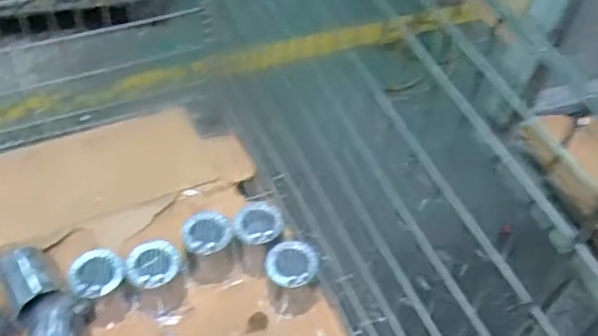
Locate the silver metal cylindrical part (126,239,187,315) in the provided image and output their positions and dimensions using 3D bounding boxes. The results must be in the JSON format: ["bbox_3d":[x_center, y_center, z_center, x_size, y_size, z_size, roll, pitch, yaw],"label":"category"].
[{"bbox_3d":[-0.246,0.187,1.074,0.089,0.130,0.088,2,50,-2],"label":"silver metal cylindrical part"}]

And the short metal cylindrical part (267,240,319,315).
[{"bbox_3d":[-0.011,0.192,1.091,0.089,0.114,0.093,2,50,-2],"label":"short metal cylindrical part"}]

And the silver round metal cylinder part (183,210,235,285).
[{"bbox_3d":[-0.161,0.143,1.126,0.092,0.119,0.096,2,50,-2],"label":"silver round metal cylinder part"}]

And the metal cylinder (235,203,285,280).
[{"bbox_3d":[-0.073,0.131,1.138,0.080,0.129,0.085,2,50,-2],"label":"metal cylinder"}]

